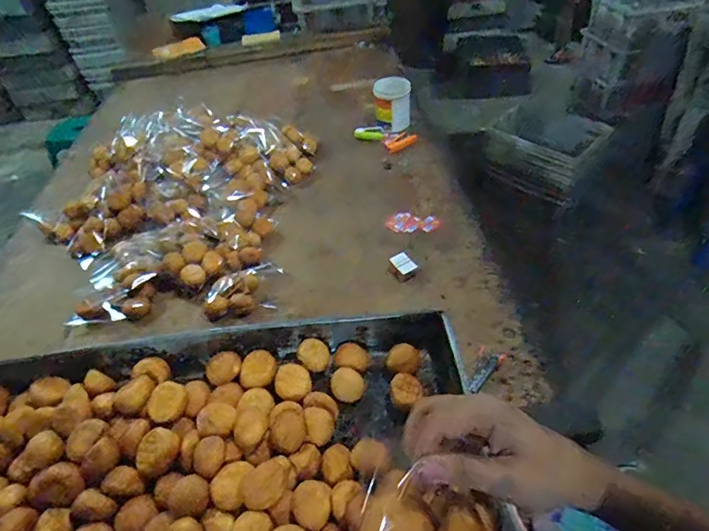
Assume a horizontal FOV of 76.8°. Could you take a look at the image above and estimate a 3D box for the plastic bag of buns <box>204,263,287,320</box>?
[{"bbox_3d":[-0.237,0.043,0.936,0.157,0.050,0.118,-6,47,1],"label":"plastic bag of buns"}]

